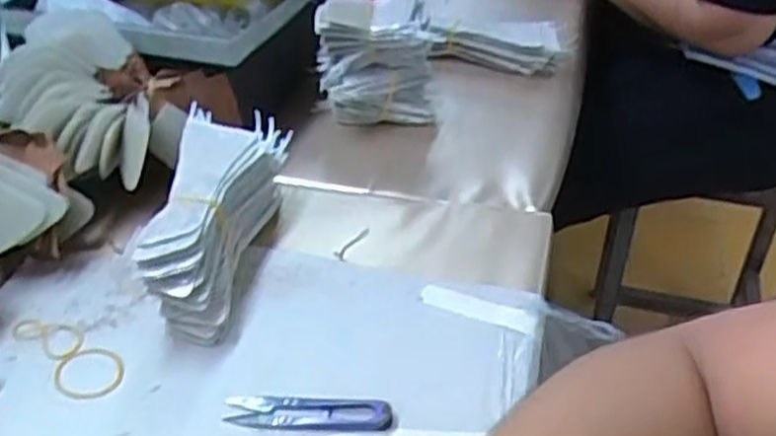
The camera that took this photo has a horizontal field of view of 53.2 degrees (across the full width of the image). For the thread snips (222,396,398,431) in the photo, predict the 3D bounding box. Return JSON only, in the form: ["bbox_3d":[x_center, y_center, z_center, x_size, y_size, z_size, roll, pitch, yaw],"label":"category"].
[{"bbox_3d":[-0.049,0.121,0.479,0.100,0.005,0.023,3,37,5],"label":"thread snips"}]

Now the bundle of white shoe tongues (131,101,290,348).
[{"bbox_3d":[-0.136,-0.002,0.588,0.078,0.074,0.199,5,37,8],"label":"bundle of white shoe tongues"}]

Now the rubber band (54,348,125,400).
[{"bbox_3d":[-0.197,0.101,0.510,0.045,0.004,0.041,2,37,4],"label":"rubber band"}]

